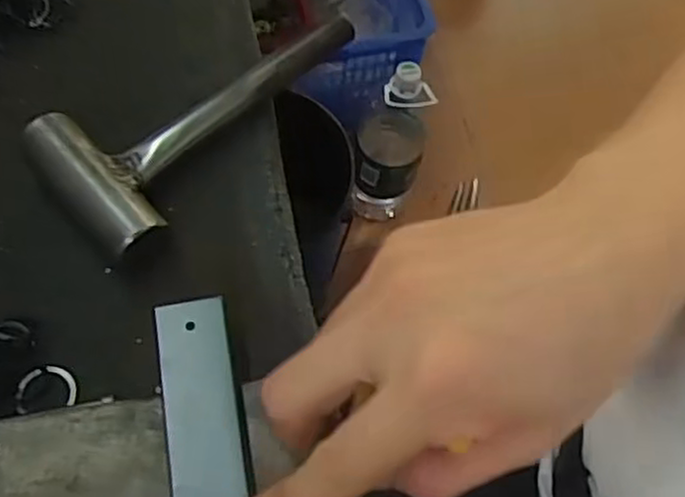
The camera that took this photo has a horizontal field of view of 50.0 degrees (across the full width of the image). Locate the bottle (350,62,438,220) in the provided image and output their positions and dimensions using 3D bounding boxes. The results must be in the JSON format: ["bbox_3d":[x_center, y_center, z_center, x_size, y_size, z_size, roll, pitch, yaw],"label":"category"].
[{"bbox_3d":[0.066,-0.127,1.110,0.098,0.138,0.101,11,64,1],"label":"bottle"}]

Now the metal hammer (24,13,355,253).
[{"bbox_3d":[-0.062,-0.071,0.360,0.164,0.028,0.075,-39,73,-20],"label":"metal hammer"}]

